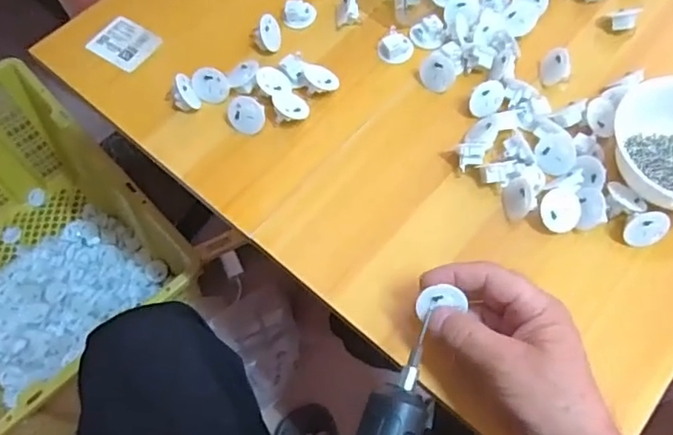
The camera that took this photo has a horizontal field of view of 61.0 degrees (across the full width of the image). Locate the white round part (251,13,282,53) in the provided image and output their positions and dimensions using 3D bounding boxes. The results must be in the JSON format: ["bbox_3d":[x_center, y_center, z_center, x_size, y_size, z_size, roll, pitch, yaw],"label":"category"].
[{"bbox_3d":[-0.065,-0.170,0.530,0.018,0.032,0.025,6,28,40],"label":"white round part"}]

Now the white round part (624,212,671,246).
[{"bbox_3d":[0.235,0.008,0.435,0.033,0.027,0.011,-7,20,2],"label":"white round part"}]

